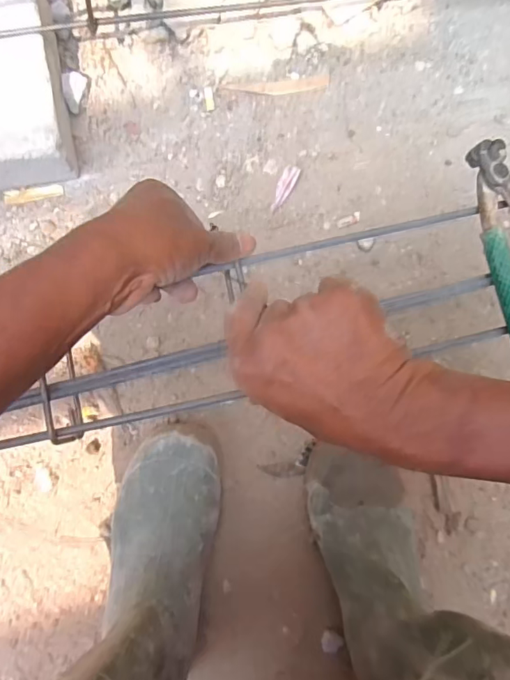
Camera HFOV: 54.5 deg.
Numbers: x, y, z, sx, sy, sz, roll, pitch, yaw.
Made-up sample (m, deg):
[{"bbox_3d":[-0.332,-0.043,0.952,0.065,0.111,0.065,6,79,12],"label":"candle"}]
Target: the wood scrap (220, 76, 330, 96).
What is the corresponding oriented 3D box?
[{"bbox_3d":[0.027,-0.289,0.567,0.120,0.004,0.020,-7,87,-5],"label":"wood scrap"}]

